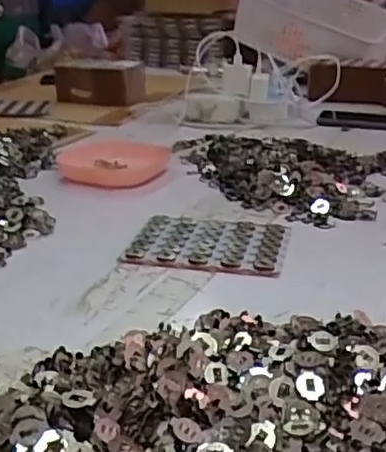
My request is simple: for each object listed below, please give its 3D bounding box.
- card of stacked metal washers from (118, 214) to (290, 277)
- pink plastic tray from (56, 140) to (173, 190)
[{"bbox_3d":[0.015,0.015,0.629,0.149,0.007,0.120,3,22,7],"label":"card of stacked metal washers"},{"bbox_3d":[-0.113,-0.089,0.864,0.157,0.020,0.147,4,22,9],"label":"pink plastic tray"}]

